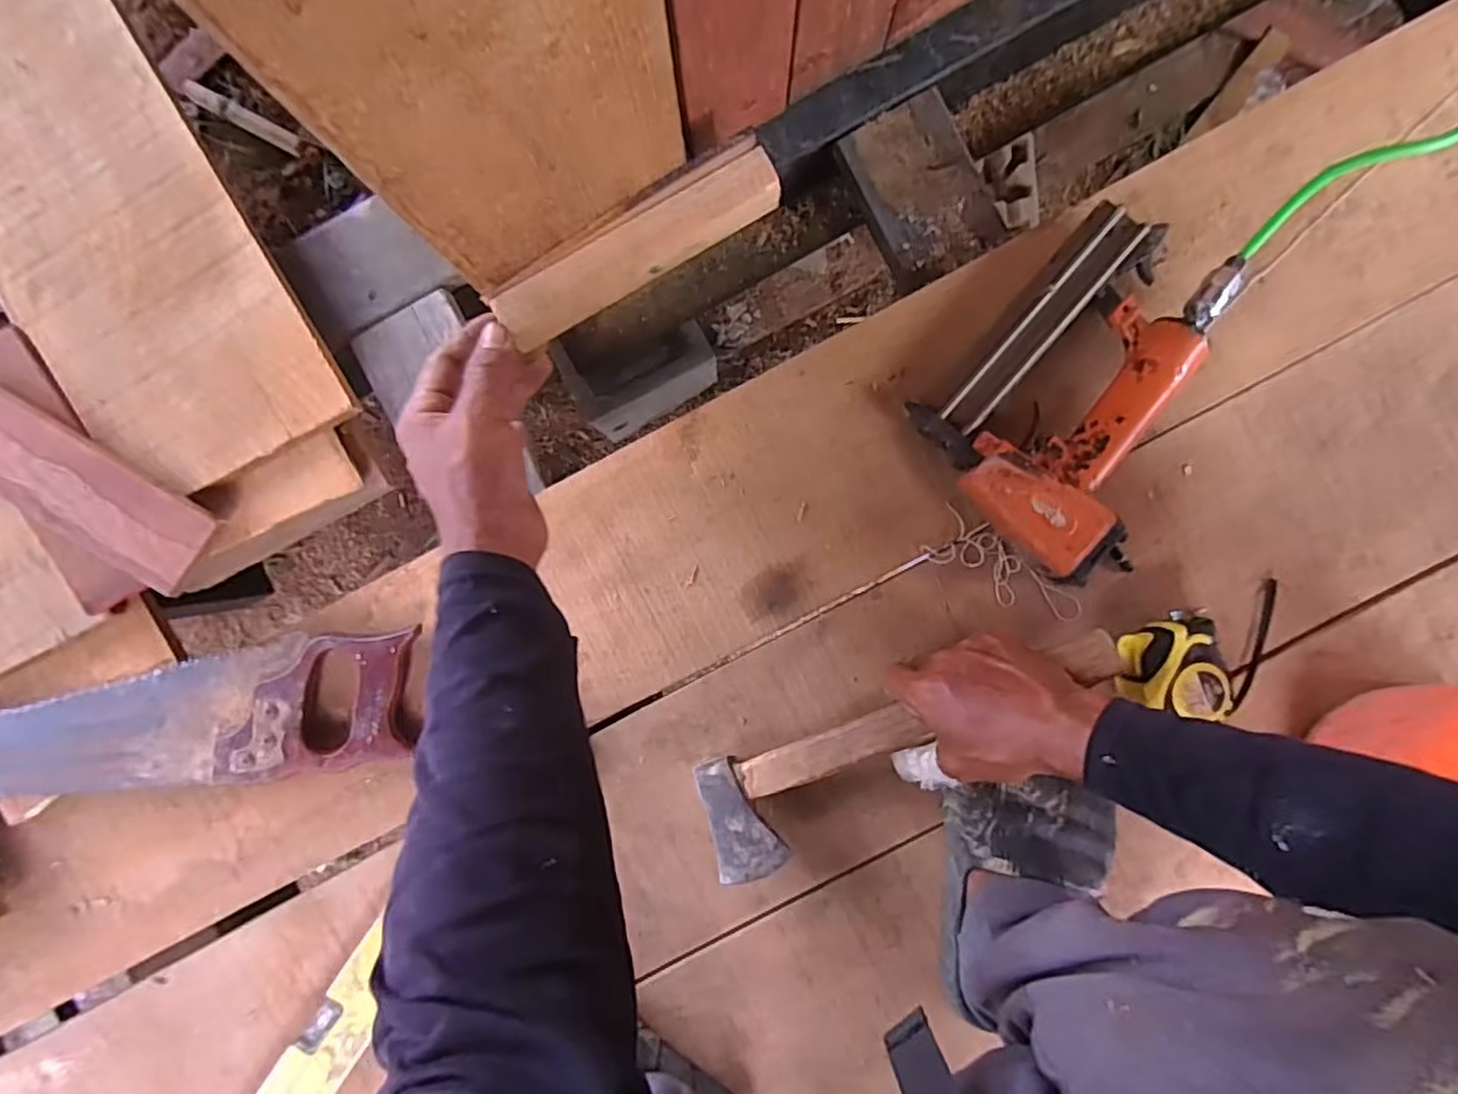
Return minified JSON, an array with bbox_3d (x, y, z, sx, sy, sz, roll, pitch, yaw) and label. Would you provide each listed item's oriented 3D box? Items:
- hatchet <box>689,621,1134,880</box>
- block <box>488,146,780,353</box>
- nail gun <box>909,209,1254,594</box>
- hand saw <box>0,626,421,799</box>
[{"bbox_3d":[0.124,0.144,0.491,0.317,0.030,0.079,-26,92,10],"label":"hatchet"},{"bbox_3d":[-0.052,-0.171,0.399,0.173,0.032,0.027,-29,91,2],"label":"block"},{"bbox_3d":[0.267,-0.115,0.503,0.169,0.058,0.240,44,92,-1],"label":"nail gun"},{"bbox_3d":[-0.484,0.142,0.543,0.475,0.033,0.109,-6,92,1],"label":"hand saw"}]

